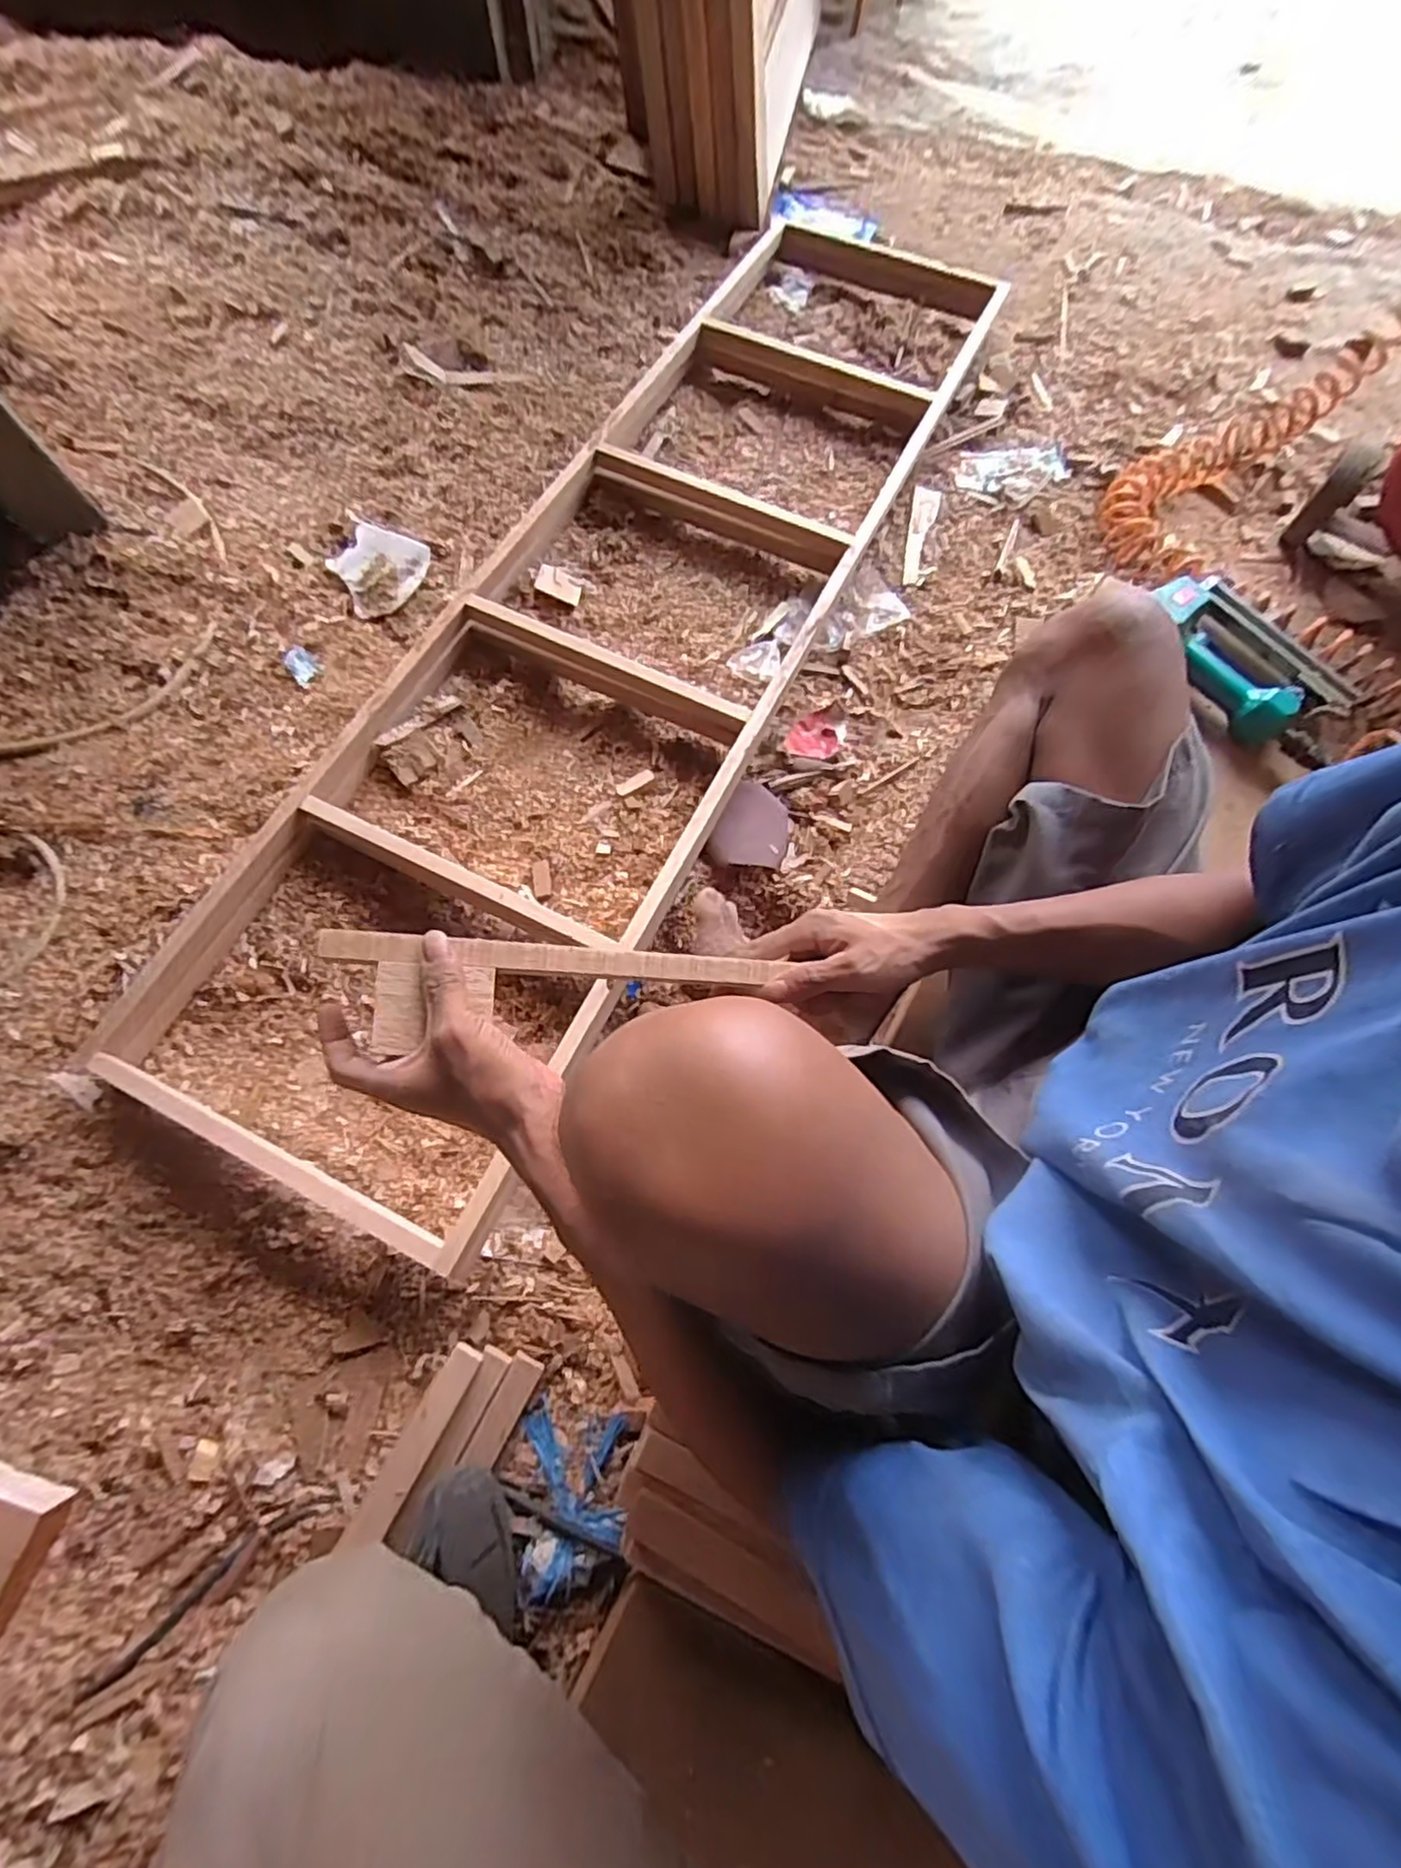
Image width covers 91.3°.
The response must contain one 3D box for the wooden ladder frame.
[{"bbox_3d":[-0.025,-0.457,0.822,0.385,0.074,1.503,26,72,7],"label":"wooden ladder frame"}]

